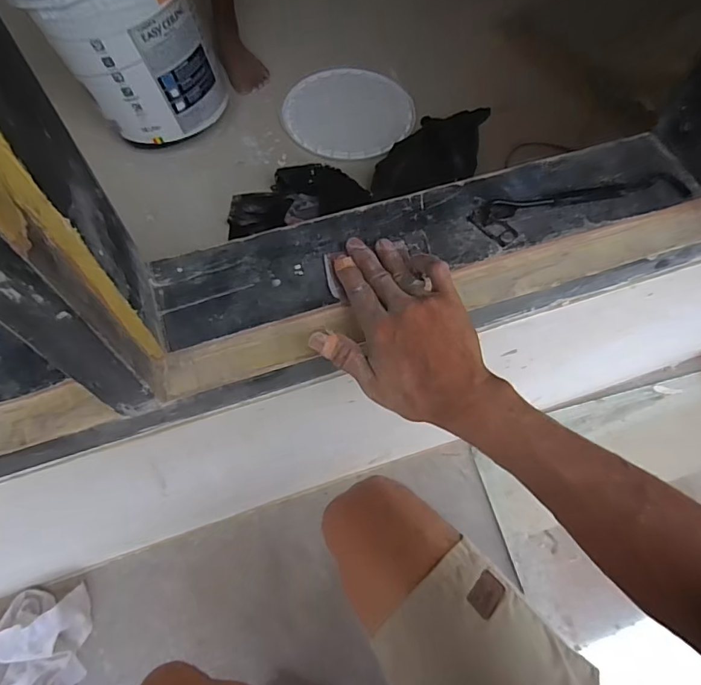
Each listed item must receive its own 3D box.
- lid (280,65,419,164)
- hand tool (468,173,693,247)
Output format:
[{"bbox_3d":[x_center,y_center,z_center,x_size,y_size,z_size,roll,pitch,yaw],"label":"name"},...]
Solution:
[{"bbox_3d":[-0.007,-0.541,1.129,0.298,0.033,0.298,1,64,-1],"label":"lid"},{"bbox_3d":[0.219,-0.129,0.452,0.214,0.010,0.040,-12,65,-7],"label":"hand tool"}]

